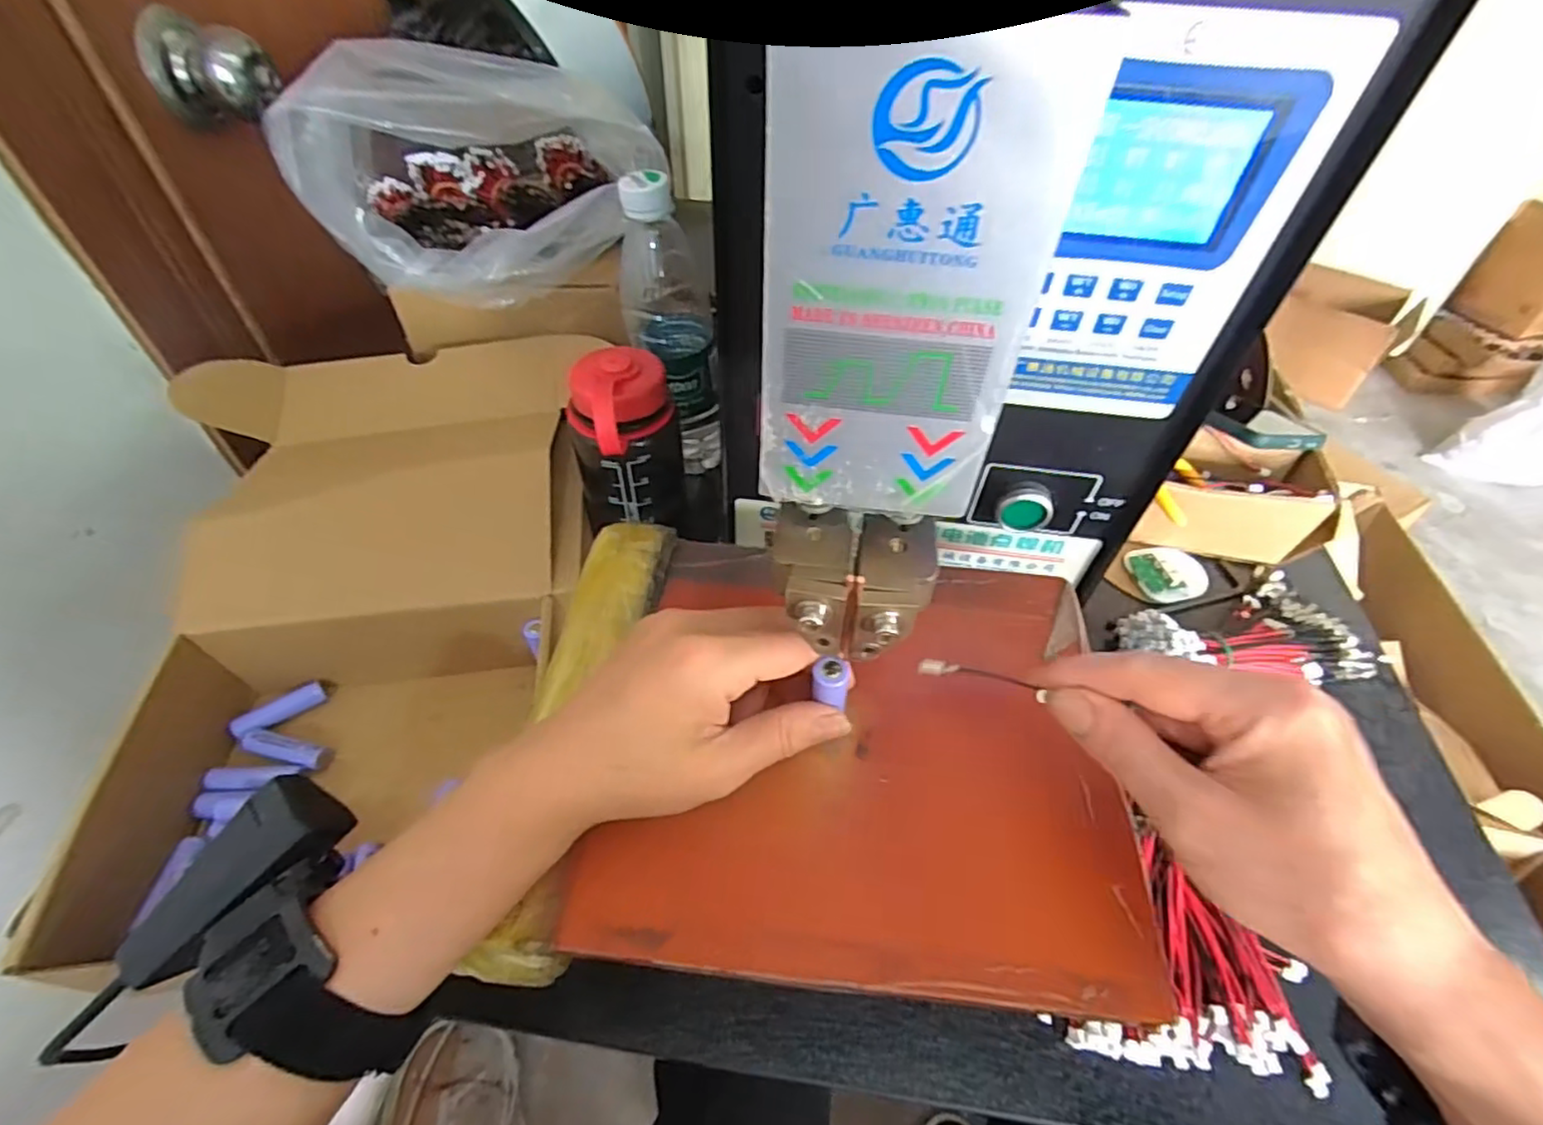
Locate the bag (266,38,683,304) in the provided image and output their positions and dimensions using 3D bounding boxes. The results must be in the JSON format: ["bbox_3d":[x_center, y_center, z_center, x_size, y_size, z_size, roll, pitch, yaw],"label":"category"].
[{"bbox_3d":[-0.225,-0.291,0.468,0.199,0.119,0.199,-25,53,-23],"label":"bag"}]

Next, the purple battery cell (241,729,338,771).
[{"bbox_3d":[-0.283,0.109,0.384,0.050,0.015,0.016,8,48,6],"label":"purple battery cell"}]

